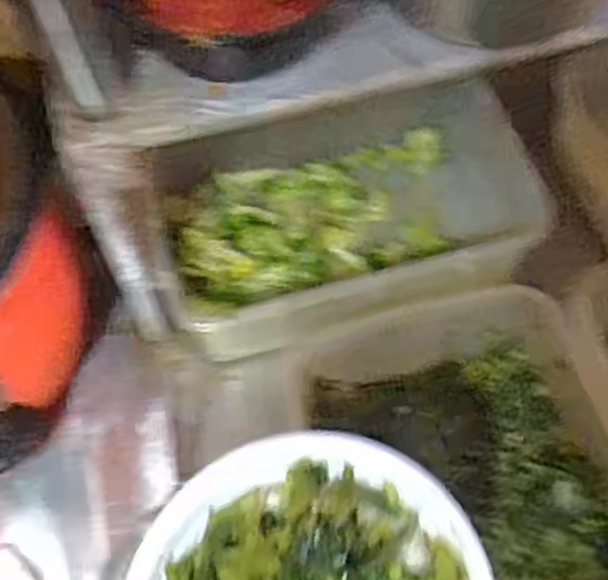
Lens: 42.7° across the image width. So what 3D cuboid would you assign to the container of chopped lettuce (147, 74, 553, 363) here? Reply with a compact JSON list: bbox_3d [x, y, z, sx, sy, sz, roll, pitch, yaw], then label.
[{"bbox_3d":[0.028,-0.067,0.704,0.312,0.088,0.241,-13,60,-5],"label":"container of chopped lettuce"}]

